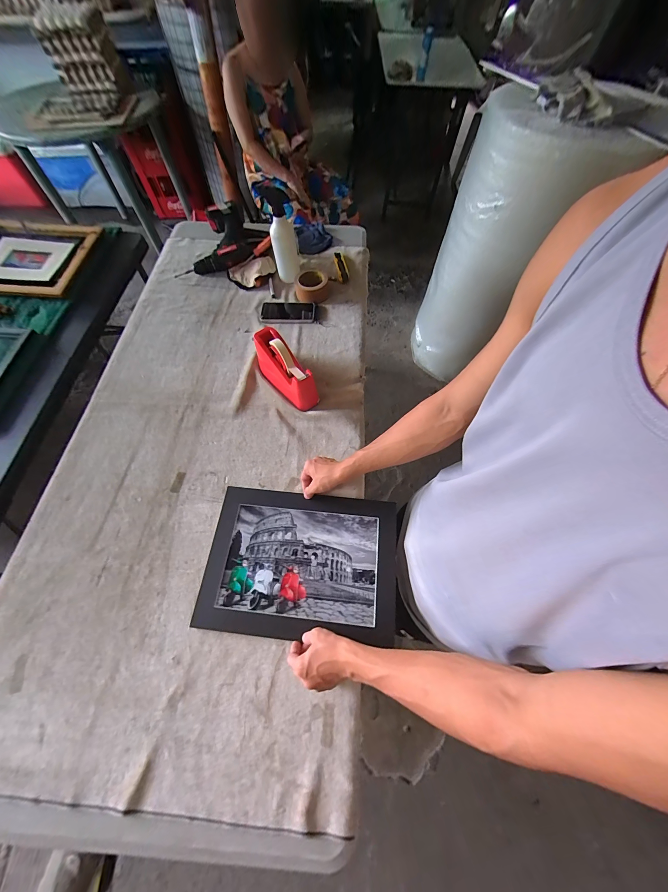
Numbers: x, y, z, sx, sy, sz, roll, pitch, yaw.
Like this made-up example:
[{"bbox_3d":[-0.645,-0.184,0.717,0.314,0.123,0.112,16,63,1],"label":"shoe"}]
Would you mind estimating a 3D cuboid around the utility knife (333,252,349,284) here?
[{"bbox_3d":[0.023,-0.589,0.948,0.035,0.013,0.160,-10,65,-3],"label":"utility knife"}]

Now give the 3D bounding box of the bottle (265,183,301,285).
[{"bbox_3d":[-0.149,-0.609,0.857,0.067,0.233,0.088,-2,65,0],"label":"bottle"}]

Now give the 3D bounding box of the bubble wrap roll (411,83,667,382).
[{"bbox_3d":[0.654,-0.758,1.274,0.344,0.975,0.434,-34,70,-16],"label":"bubble wrap roll"}]

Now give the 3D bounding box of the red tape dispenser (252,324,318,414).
[{"bbox_3d":[-0.125,-0.186,0.717,0.077,0.108,0.210,-35,69,-14],"label":"red tape dispenser"}]

